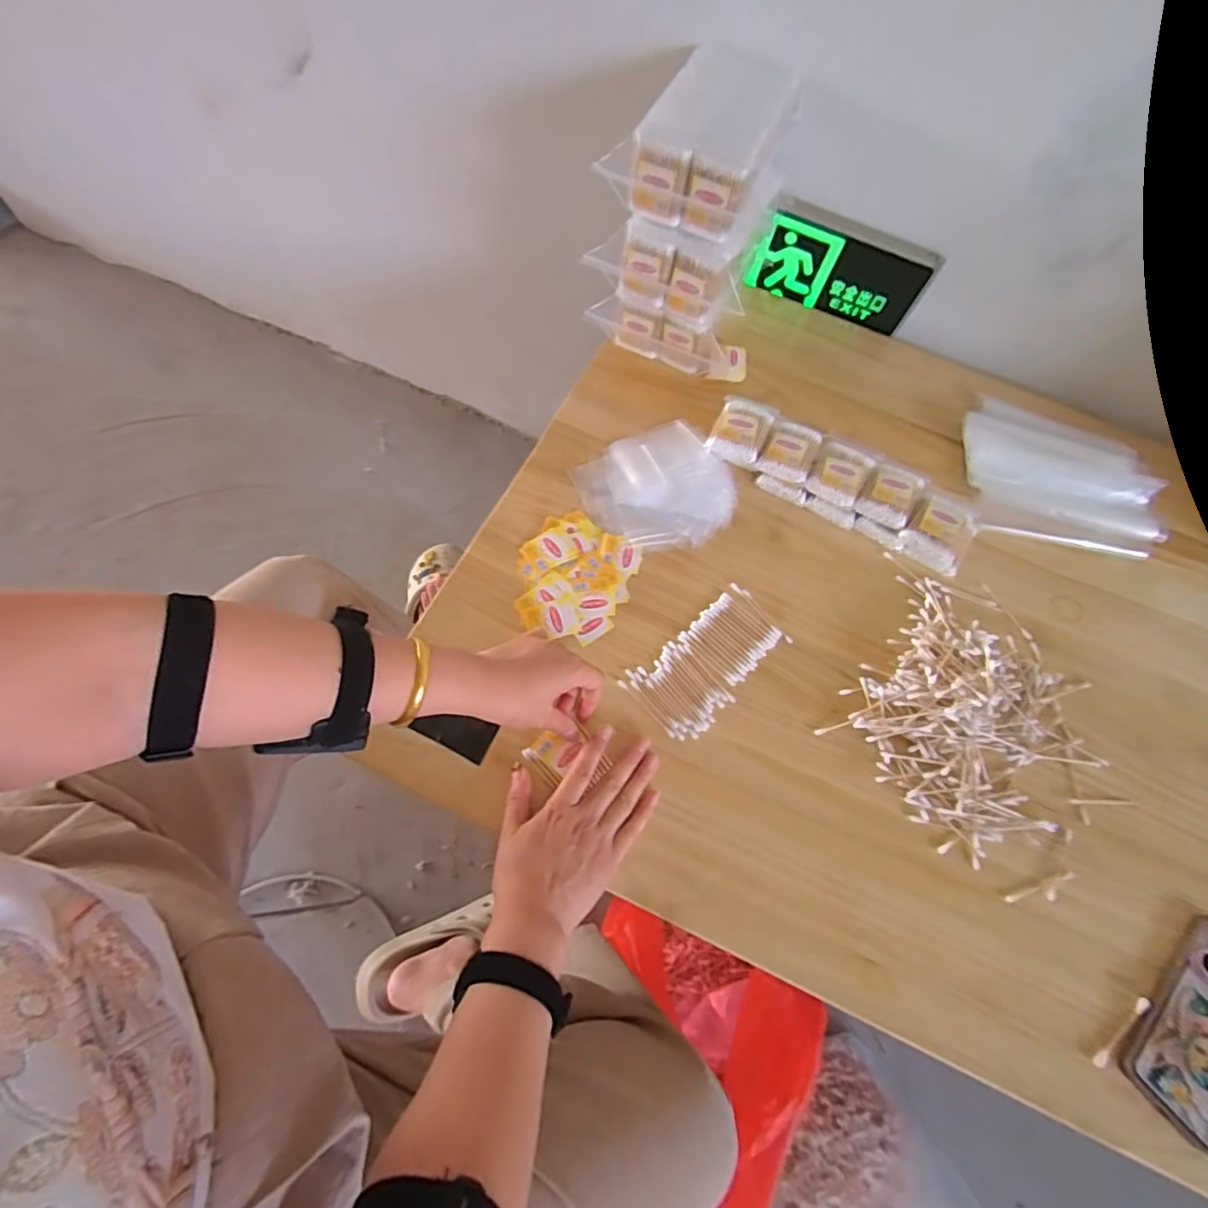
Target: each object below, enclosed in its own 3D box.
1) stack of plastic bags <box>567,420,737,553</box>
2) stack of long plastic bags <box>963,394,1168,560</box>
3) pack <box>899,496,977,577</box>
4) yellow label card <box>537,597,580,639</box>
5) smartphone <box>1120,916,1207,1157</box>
[{"bbox_3d":[0.059,-0.126,0.629,0.155,0.015,0.147,-28,70,-15],"label":"stack of plastic bags"},{"bbox_3d":[0.531,-0.159,0.683,0.205,0.035,0.200,9,65,1],"label":"stack of long plastic bags"},{"bbox_3d":[0.363,-0.077,0.622,0.071,0.034,0.081,33,68,11],"label":"pack"},{"bbox_3d":[-0.044,0.014,0.565,0.035,0.004,0.038,-16,67,-11],"label":"yellow label card"},{"bbox_3d":[0.478,0.333,0.450,0.158,0.022,0.078,-37,73,-18],"label":"smartphone"}]

